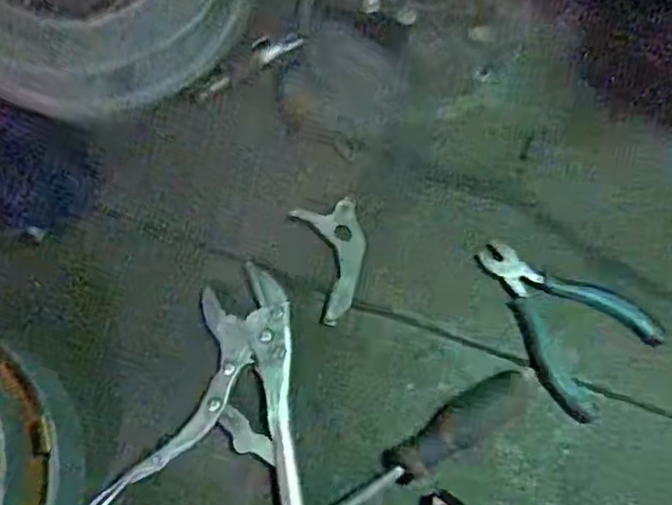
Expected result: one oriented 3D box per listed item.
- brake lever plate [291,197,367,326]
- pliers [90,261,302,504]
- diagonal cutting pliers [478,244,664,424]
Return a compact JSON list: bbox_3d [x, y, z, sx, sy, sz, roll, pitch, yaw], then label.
[{"bbox_3d":[0.003,0.005,0.547,0.052,0.005,0.102,-16,71,-5],"label":"brake lever plate"},{"bbox_3d":[-0.086,0.117,0.505,0.161,0.012,0.217,6,71,3],"label":"pliers"},{"bbox_3d":[0.173,0.049,0.525,0.095,0.017,0.145,-43,76,-13],"label":"diagonal cutting pliers"}]

